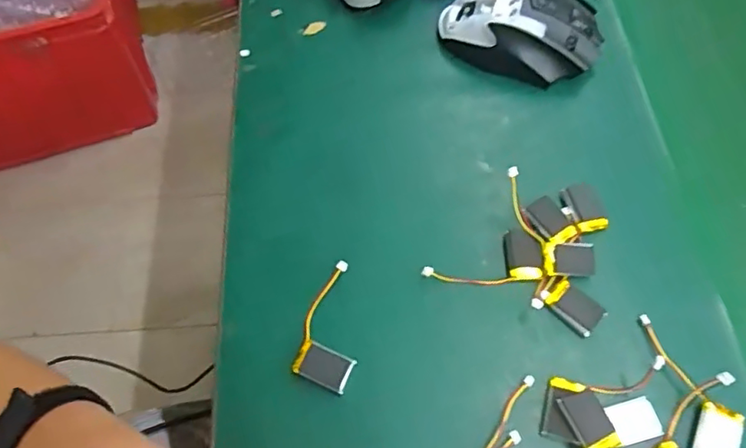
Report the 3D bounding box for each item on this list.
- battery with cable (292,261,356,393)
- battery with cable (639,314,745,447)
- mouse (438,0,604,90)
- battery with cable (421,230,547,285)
[{"bbox_3d":[-0.023,0.058,0.326,0.033,0.006,0.073,12,63,6],"label":"battery with cable"},{"bbox_3d":[0.176,0.090,0.307,0.031,0.008,0.084,-10,63,-5],"label":"battery with cable"},{"bbox_3d":[0.108,-0.142,0.410,0.116,0.040,0.068,7,63,4],"label":"mouse"},{"bbox_3d":[0.067,0.021,0.345,0.073,0.006,0.033,-5,63,-2],"label":"battery with cable"}]

